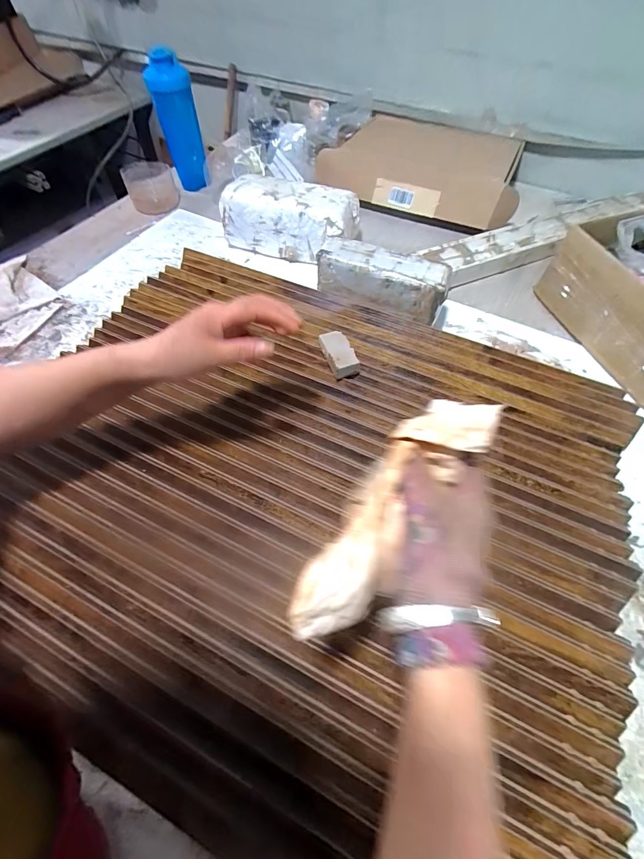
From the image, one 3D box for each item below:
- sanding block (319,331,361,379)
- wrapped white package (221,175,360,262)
[{"bbox_3d":[0.022,-0.105,0.501,0.035,0.030,0.072,-16,59,-12],"label":"sanding block"},{"bbox_3d":[-0.064,-0.397,0.681,0.252,0.102,0.108,15,59,8],"label":"wrapped white package"}]

